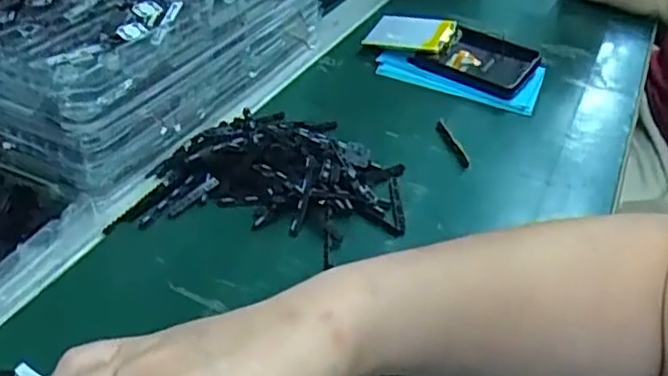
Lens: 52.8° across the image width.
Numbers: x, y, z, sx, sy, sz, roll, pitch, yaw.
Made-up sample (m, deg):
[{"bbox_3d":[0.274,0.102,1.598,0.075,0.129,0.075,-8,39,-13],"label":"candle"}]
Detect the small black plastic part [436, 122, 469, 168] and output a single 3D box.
[{"bbox_3d":[0.098,-0.036,0.559,0.010,0.005,0.062,-4,39,-15],"label":"small black plastic part"}]

